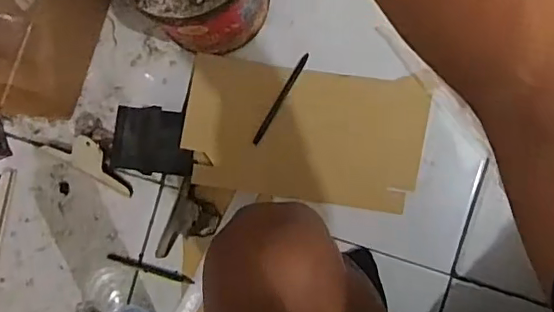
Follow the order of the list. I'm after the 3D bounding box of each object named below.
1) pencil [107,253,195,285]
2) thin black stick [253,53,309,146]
[{"bbox_3d":[-0.170,0.152,0.753,0.121,0.009,0.012,14,92,6],"label":"pencil"},{"bbox_3d":[0.006,-0.074,0.739,0.010,0.013,0.136,30,94,5],"label":"thin black stick"}]

